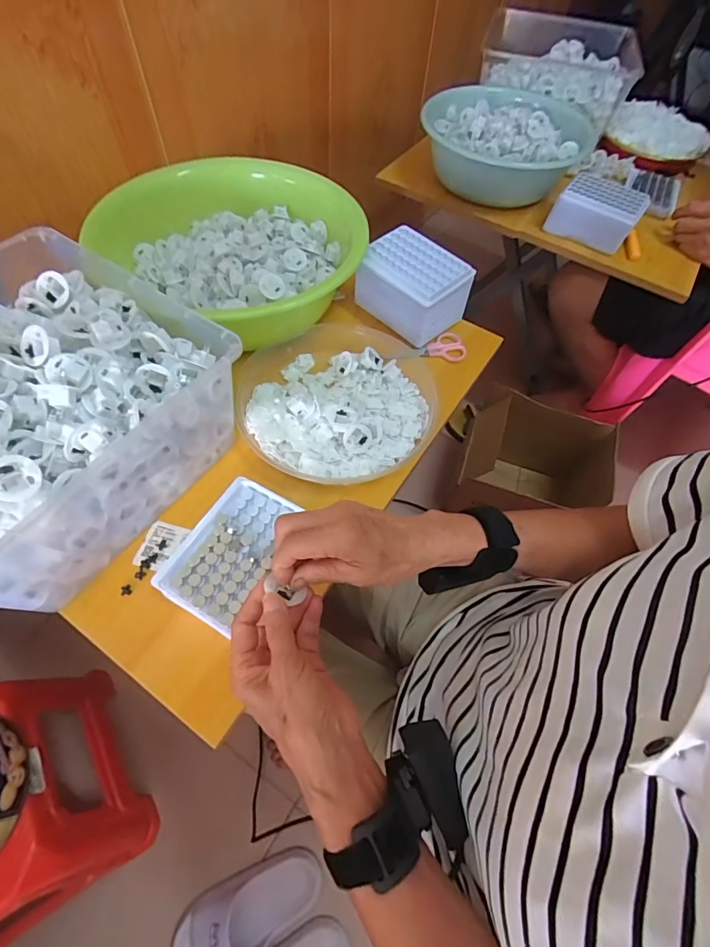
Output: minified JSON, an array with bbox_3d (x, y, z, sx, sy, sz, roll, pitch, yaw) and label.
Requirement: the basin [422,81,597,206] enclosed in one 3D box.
[{"bbox_3d":[0.285,-0.599,0.790,0.325,0.103,0.282,4,59,-2],"label":"basin"}]

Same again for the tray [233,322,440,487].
[{"bbox_3d":[-0.020,-0.082,0.509,0.231,0.036,0.222,2,59,-3],"label":"tray"}]

